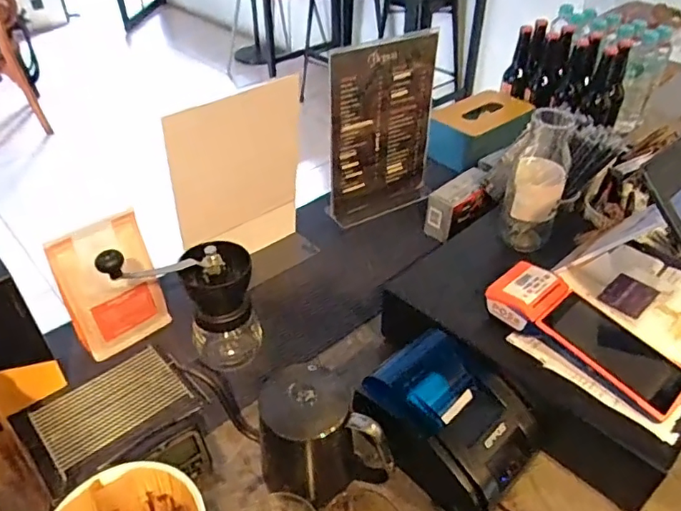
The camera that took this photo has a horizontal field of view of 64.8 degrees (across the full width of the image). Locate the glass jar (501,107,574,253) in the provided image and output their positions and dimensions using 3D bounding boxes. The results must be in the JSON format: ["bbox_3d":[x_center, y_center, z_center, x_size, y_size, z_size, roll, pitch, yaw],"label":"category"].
[{"bbox_3d":[0.266,-0.099,0.726,0.072,0.188,0.068,12,41,14],"label":"glass jar"}]

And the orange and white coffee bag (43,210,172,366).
[{"bbox_3d":[-0.304,0.042,0.717,0.117,0.178,0.049,-30,48,-32],"label":"orange and white coffee bag"}]

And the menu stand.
[{"bbox_3d":[0.079,-0.208,0.905,0.217,0.310,0.039,-18,41,-25],"label":"menu stand"}]

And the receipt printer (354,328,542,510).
[{"bbox_3d":[0.125,0.181,0.611,0.176,0.107,0.137,31,48,32],"label":"receipt printer"}]

